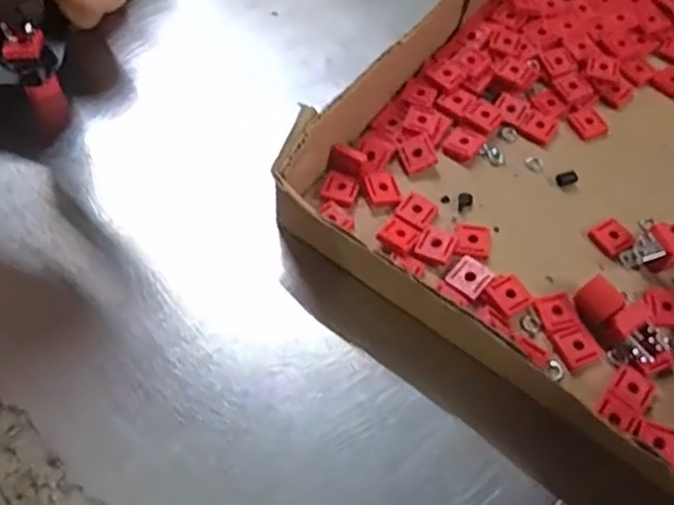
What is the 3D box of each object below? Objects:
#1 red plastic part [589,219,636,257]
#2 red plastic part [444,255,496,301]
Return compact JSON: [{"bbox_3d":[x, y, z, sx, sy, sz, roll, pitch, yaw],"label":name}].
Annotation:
[{"bbox_3d":[0.104,-0.006,0.263,0.013,0.004,0.013,-26,65,-16],"label":"red plastic part"},{"bbox_3d":[0.048,0.008,0.250,0.014,0.004,0.015,38,66,18],"label":"red plastic part"}]

